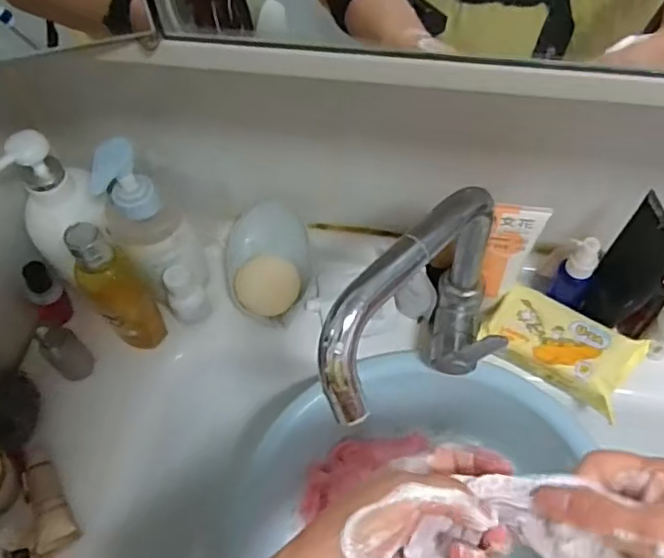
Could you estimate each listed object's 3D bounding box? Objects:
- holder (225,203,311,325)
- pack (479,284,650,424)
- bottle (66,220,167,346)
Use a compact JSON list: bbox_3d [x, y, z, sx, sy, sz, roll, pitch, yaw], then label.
[{"bbox_3d":[-0.061,-0.015,0.602,0.078,0.045,0.119,5,81,-2],"label":"holder"},{"bbox_3d":[0.202,0.059,0.541,0.125,0.033,0.073,28,63,20],"label":"pack"},{"bbox_3d":[-0.187,0.008,0.533,0.046,0.155,0.037,-35,62,-18],"label":"bottle"}]

